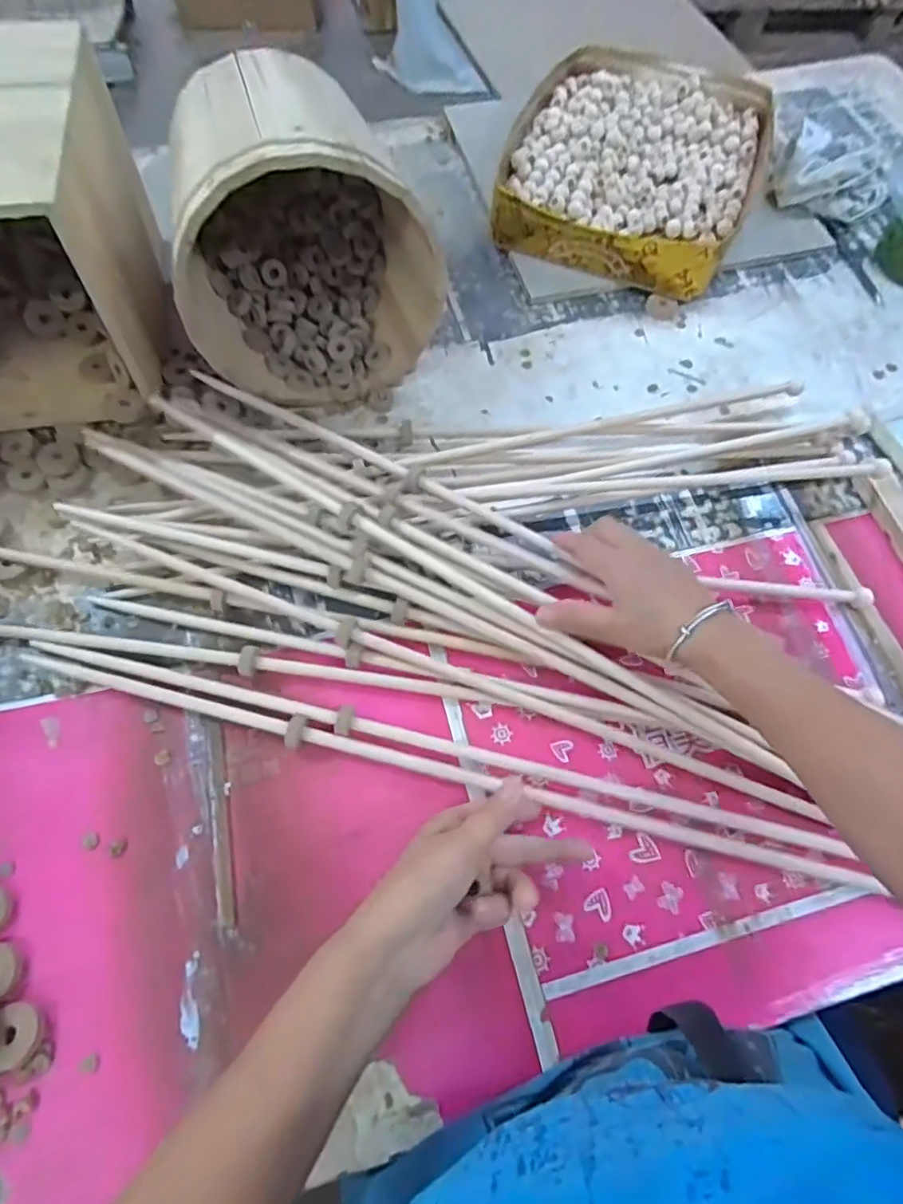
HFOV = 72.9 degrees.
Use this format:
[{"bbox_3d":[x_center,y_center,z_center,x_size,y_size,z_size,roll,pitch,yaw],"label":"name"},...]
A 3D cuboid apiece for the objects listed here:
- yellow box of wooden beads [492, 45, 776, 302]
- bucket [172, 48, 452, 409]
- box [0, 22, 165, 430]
[{"bbox_3d":[0.229,-0.547,0.771,0.306,0.068,0.376,22,67,8],"label":"yellow box of wooden beads"},{"bbox_3d":[-0.136,-0.350,0.580,0.221,0.227,0.232,-8,66,-6],"label":"bucket"},{"bbox_3d":[-0.406,-0.332,0.549,0.216,0.201,0.274,-7,66,-6],"label":"box"}]

